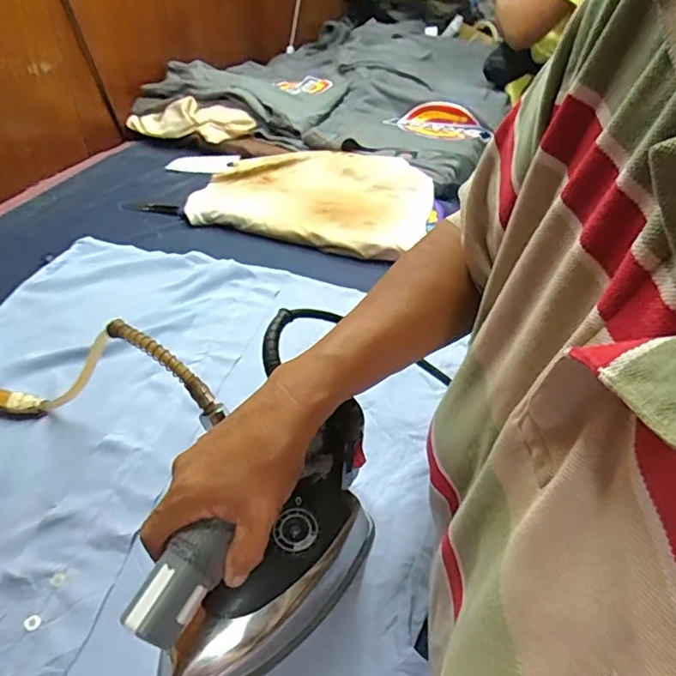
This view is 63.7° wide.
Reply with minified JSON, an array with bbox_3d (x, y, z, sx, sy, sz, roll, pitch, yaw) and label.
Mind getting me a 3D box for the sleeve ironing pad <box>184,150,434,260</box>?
[{"bbox_3d":[-0.034,-0.229,0.872,0.356,0.047,0.270,11,41,10],"label":"sleeve ironing pad"}]

